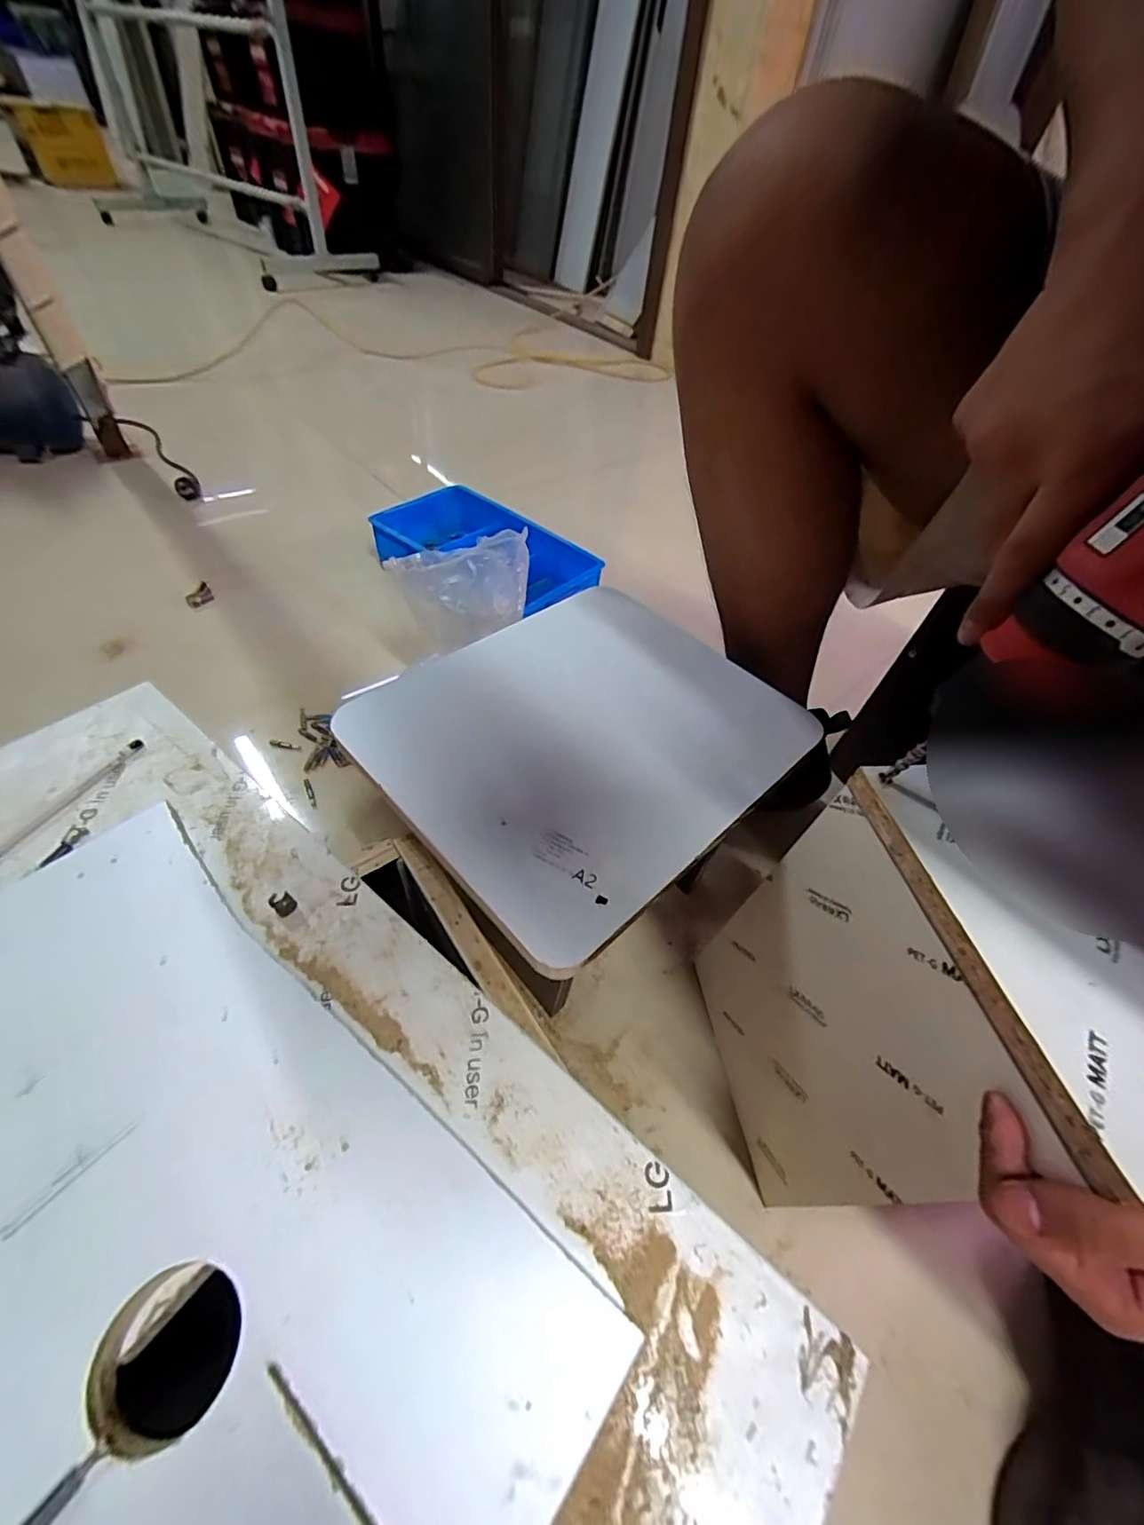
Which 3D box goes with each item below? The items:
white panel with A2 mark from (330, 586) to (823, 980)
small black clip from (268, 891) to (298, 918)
[{"bbox_3d":[0.012,-0.030,0.425,0.305,0.015,0.261,-33,61,-29],"label":"white panel with A2 mark"},{"bbox_3d":[-0.177,0.085,0.331,0.017,0.007,0.012,34,56,22],"label":"small black clip"}]

